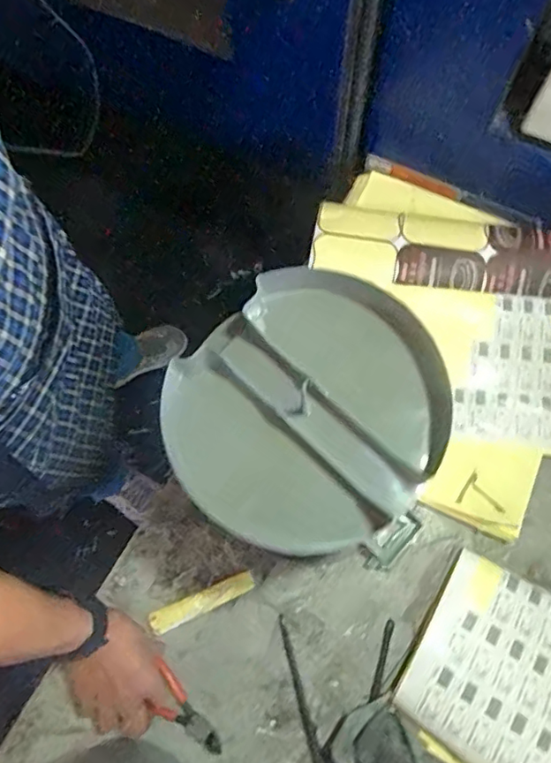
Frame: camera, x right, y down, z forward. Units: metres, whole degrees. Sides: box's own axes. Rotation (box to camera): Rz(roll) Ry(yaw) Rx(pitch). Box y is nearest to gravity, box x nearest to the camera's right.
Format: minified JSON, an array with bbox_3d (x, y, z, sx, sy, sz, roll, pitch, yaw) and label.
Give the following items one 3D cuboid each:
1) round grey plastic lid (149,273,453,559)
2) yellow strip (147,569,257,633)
[{"bbox_3d":[0.024,0.020,0.423,0.196,0.041,0.203,0,71,1],"label":"round grey plastic lid"},{"bbox_3d":[-0.080,0.240,0.612,0.116,0.017,0.024,-25,72,-7],"label":"yellow strip"}]

